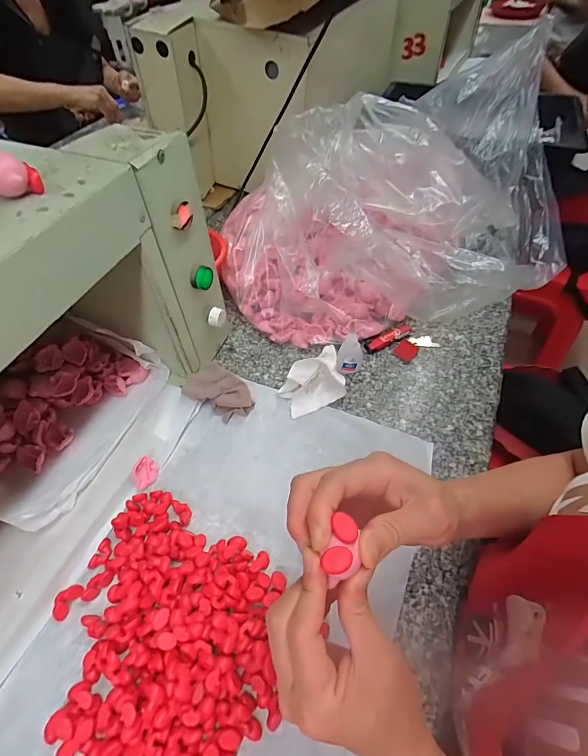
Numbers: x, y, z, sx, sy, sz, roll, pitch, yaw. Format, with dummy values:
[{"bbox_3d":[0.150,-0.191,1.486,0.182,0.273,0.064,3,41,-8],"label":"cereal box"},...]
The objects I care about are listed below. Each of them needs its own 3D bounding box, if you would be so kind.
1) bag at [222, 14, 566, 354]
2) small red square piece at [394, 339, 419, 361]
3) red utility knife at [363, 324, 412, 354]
[{"bbox_3d":[0.175,-0.262,0.595,0.552,0.244,0.335,-17,54,-13],"label":"bag"},{"bbox_3d":[0.164,-0.041,0.571,0.028,0.006,0.031,34,60,23],"label":"small red square piece"},{"bbox_3d":[0.140,-0.061,0.584,0.080,0.013,0.023,-25,56,-17],"label":"red utility knife"}]

